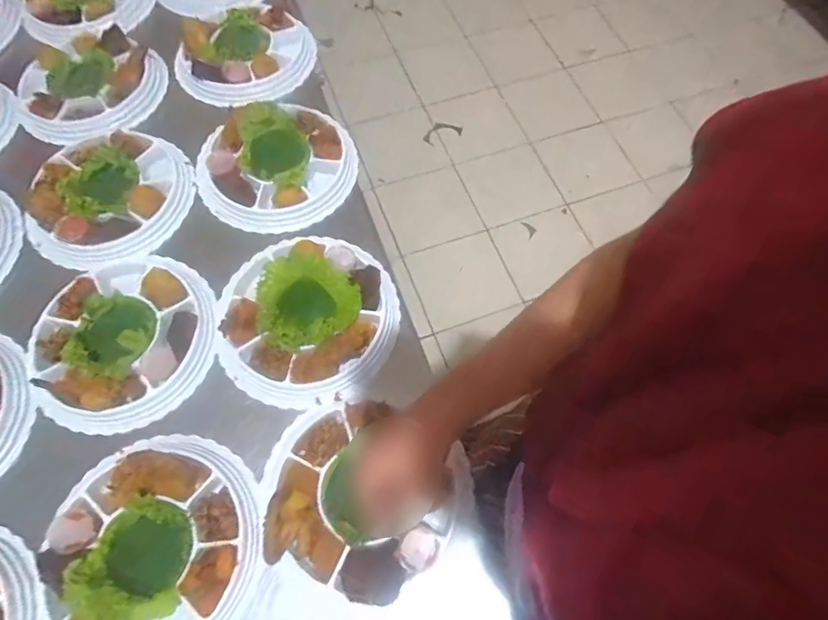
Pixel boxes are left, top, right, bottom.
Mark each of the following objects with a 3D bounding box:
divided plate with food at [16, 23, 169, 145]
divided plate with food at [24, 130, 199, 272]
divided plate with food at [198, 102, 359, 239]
[{"bbox_3d":[-0.512,-0.355,0.778,0.221,0.039,0.207,0,66,-1],"label":"divided plate with food"},{"bbox_3d":[-0.428,-0.159,0.682,0.197,0.042,0.212,0,66,-1],"label":"divided plate with food"},{"bbox_3d":[-0.200,-0.218,0.711,0.230,0.054,0.223,0,66,-1],"label":"divided plate with food"}]

